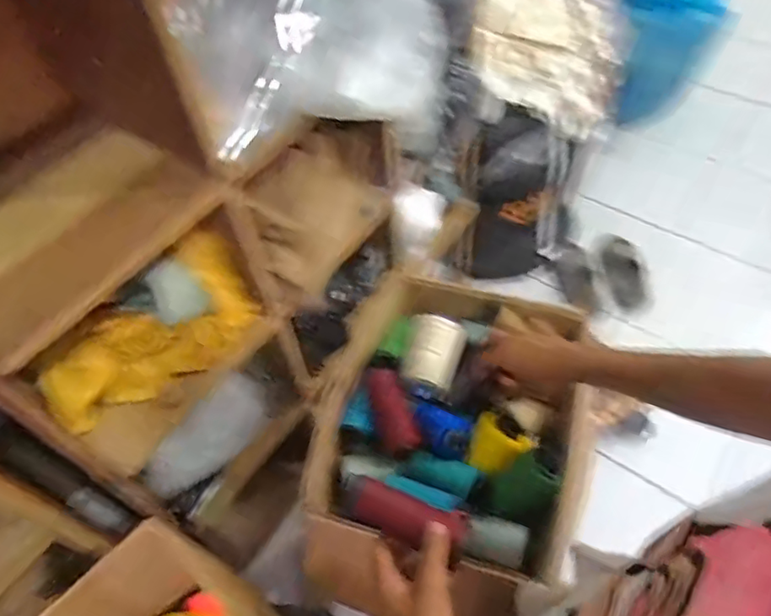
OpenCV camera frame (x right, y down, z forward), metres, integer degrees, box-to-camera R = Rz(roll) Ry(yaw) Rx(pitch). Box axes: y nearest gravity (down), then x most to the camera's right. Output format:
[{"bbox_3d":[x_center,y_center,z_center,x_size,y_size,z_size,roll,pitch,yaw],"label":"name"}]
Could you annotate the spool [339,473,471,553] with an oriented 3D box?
[{"bbox_3d":[0.014,0.193,0.549,0.122,0.030,0.040,12,55,19],"label":"spool"}]

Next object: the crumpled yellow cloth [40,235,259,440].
[{"bbox_3d":[-0.337,0.039,0.861,0.301,0.152,0.113,-34,58,-19],"label":"crumpled yellow cloth"}]

